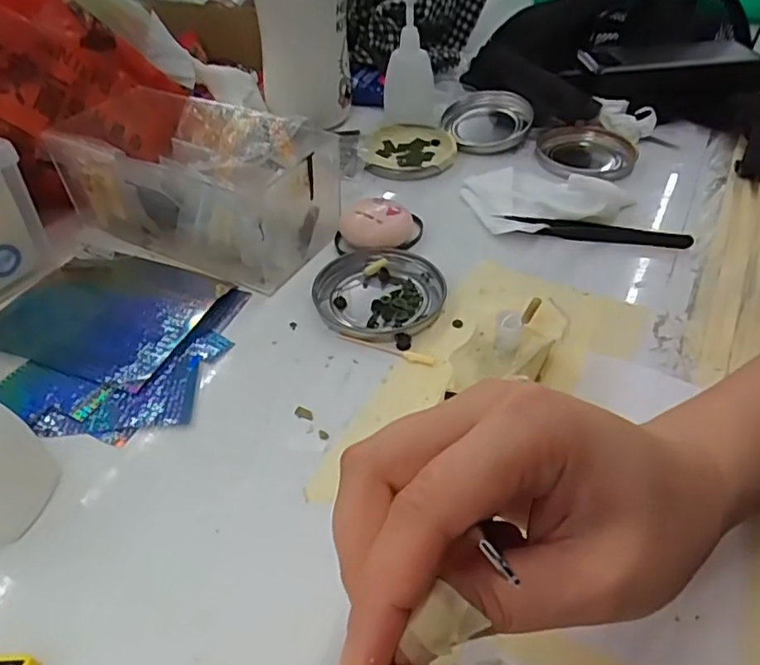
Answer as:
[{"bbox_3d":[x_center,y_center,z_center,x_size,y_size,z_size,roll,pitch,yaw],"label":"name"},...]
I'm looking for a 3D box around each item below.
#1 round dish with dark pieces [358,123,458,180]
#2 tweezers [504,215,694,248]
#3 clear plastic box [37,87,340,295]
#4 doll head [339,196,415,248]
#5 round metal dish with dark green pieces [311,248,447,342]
[{"bbox_3d":[0.023,-0.152,0.505,0.078,0.011,0.077,-1,43,1],"label":"round dish with dark pieces"},{"bbox_3d":[0.149,-0.069,0.412,0.118,0.009,0.018,9,44,11],"label":"tweezers"},{"bbox_3d":[-0.125,-0.102,0.409,0.178,0.073,0.092,20,47,21],"label":"clear plastic box"},{"bbox_3d":[-0.003,-0.072,0.407,0.045,0.025,0.035,11,45,13],"label":"doll head"},{"bbox_3d":[-0.002,-0.024,0.371,0.076,0.010,0.075,-1,43,1],"label":"round metal dish with dark green pieces"}]

